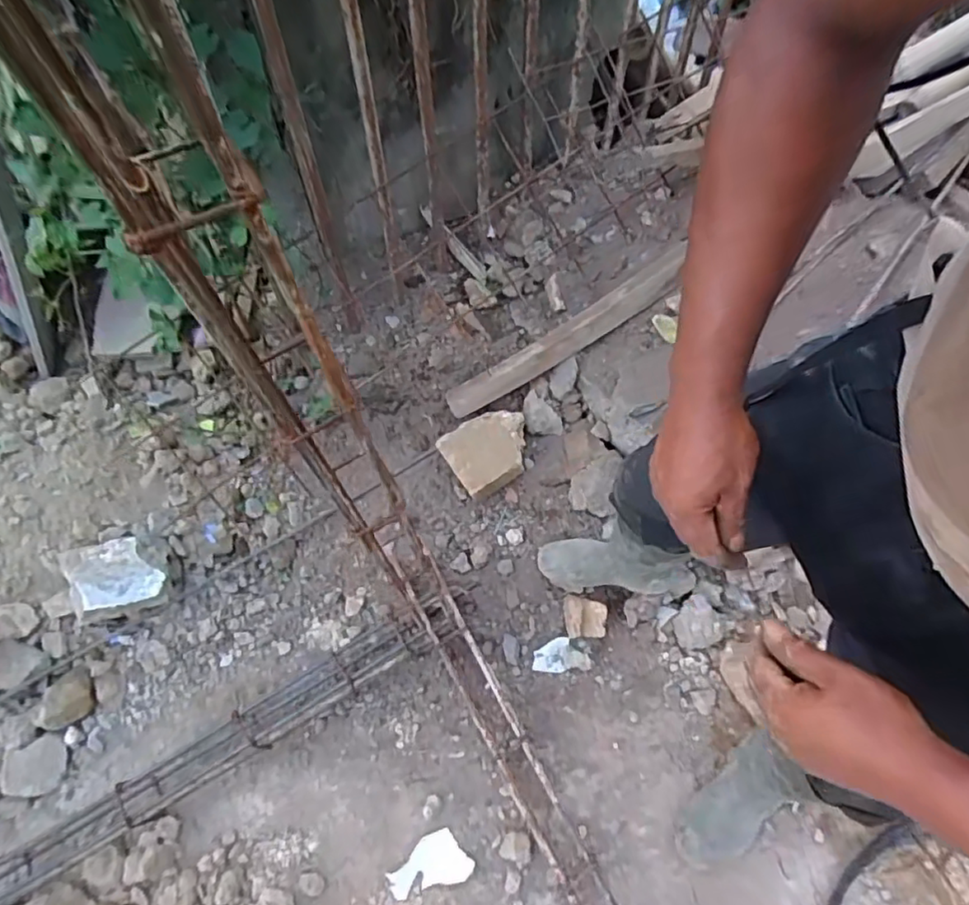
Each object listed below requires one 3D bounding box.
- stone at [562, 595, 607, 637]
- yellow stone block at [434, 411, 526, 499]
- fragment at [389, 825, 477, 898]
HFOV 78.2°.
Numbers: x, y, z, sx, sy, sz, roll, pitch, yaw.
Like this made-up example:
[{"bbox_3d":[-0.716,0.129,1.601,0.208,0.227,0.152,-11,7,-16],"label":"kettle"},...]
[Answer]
[{"bbox_3d":[0.205,0.330,1.205,0.085,0.057,0.079,1,60,2],"label":"stone"},{"bbox_3d":[0.012,-0.003,1.339,0.191,0.089,0.155,-26,62,-13],"label":"yellow stone block"},{"bbox_3d":[-0.096,0.713,1.039,0.142,0.009,0.080,-13,60,-6],"label":"fragment"}]

